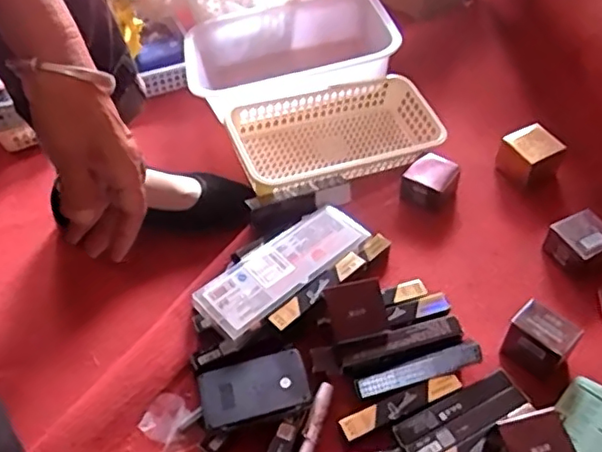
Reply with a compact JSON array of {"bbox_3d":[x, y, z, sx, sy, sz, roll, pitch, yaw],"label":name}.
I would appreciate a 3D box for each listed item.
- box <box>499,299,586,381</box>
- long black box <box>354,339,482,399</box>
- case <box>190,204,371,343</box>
[{"bbox_3d":[0.230,0.114,0.584,0.057,0.063,0.043,35,58,29],"label":"box"},{"bbox_3d":[0.110,0.134,0.565,0.121,0.015,0.022,-15,49,-11],"label":"long black box"},{"bbox_3d":[-0.019,0.041,0.631,0.189,0.016,0.071,-36,56,-26],"label":"case"}]

